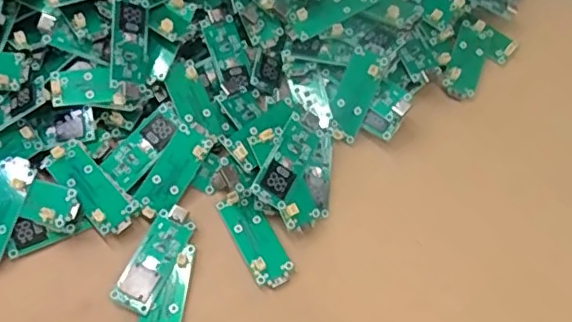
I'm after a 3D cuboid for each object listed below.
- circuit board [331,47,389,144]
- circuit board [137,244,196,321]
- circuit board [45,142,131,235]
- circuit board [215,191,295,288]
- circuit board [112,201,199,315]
[{"bbox_3d":[0.036,-0.034,0.310,0.018,0.005,0.046,21,106,10],"label":"circuit board"},{"bbox_3d":[-0.055,0.061,0.272,0.020,0.004,0.047,6,62,2],"label":"circuit board"},{"bbox_3d":[-0.094,0.012,0.286,0.020,0.005,0.051,-39,78,-22],"label":"circuit board"},{"bbox_3d":[-0.015,0.036,0.286,0.019,0.004,0.050,-26,66,-14],"label":"circuit board"},{"bbox_3d":[-0.061,0.045,0.279,0.018,0.006,0.051,24,64,11],"label":"circuit board"}]

